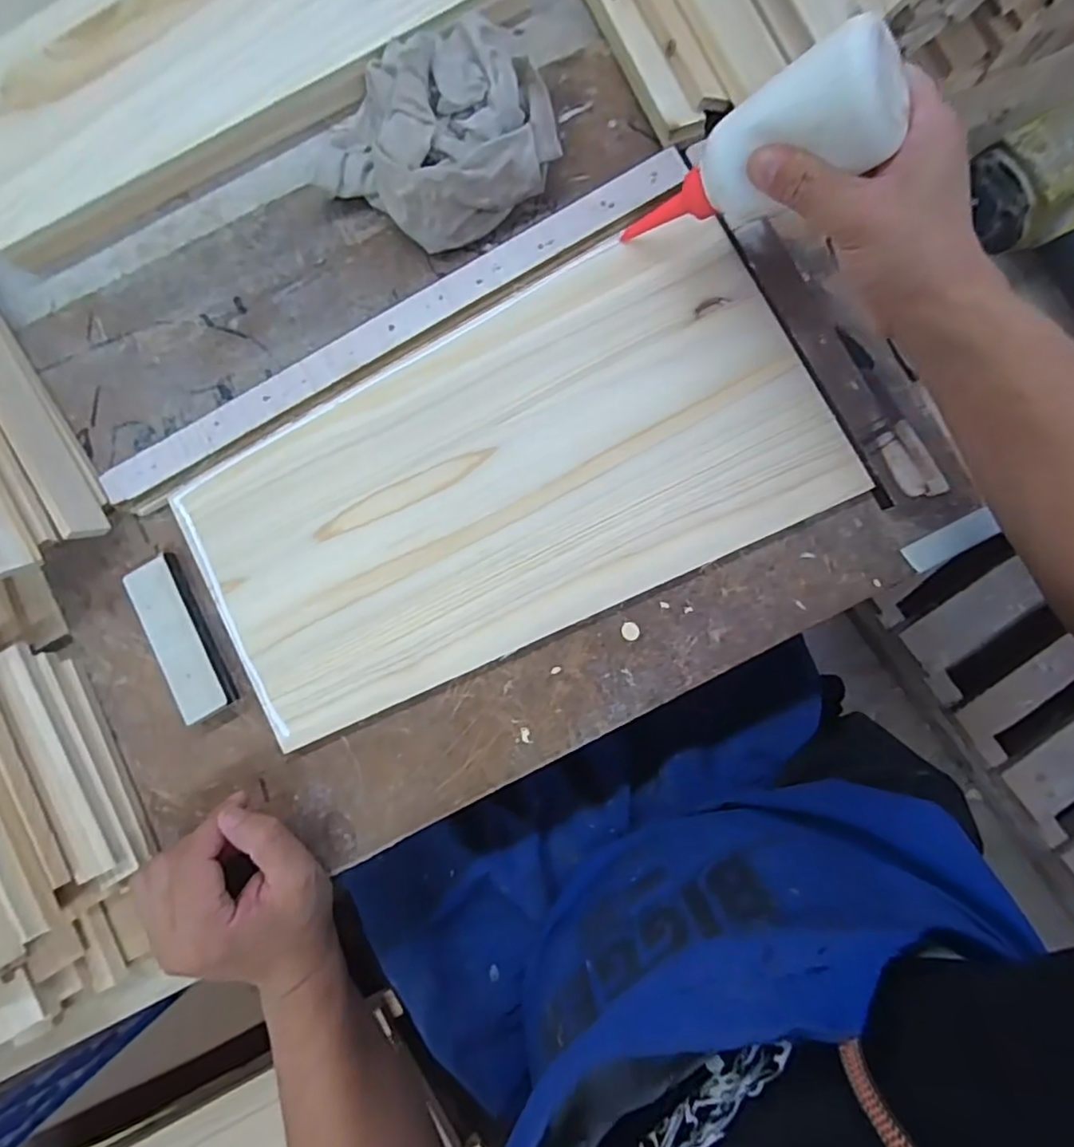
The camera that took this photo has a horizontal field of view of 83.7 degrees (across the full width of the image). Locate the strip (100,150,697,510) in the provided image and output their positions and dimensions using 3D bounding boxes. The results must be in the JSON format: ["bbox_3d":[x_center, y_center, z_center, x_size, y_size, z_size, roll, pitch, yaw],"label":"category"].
[{"bbox_3d":[-0.094,-0.167,0.414,0.445,0.014,0.029,-30,85,1],"label":"strip"}]

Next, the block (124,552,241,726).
[{"bbox_3d":[-0.240,0.044,0.405,0.033,0.017,0.110,-27,84,-1],"label":"block"}]

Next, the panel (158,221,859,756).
[{"bbox_3d":[-0.019,-0.063,0.403,0.419,0.011,0.220,-28,84,-1],"label":"panel"}]

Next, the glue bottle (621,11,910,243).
[{"bbox_3d":[0.119,-0.231,0.345,0.054,0.155,0.047,3,85,-36],"label":"glue bottle"}]

